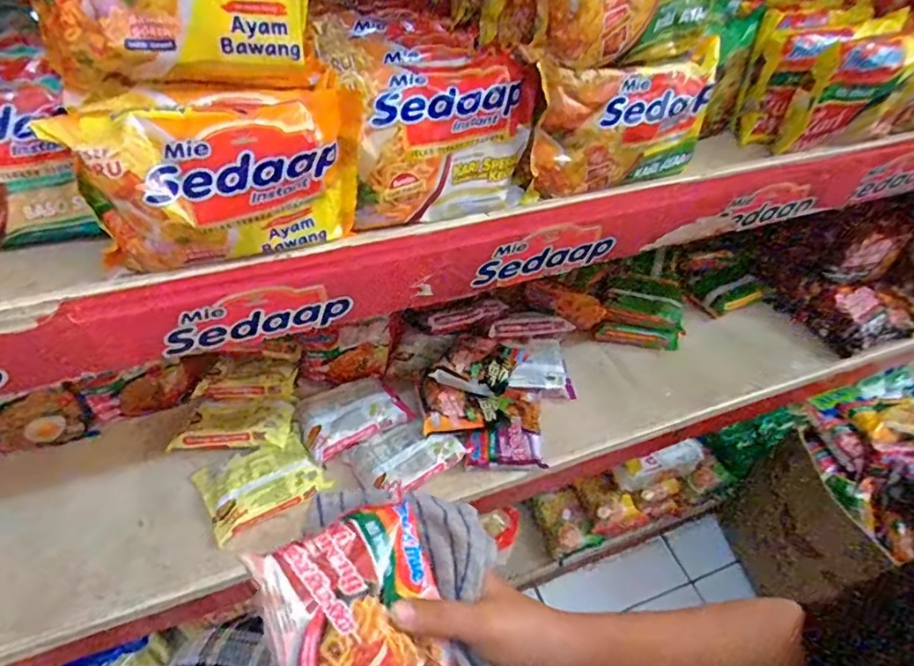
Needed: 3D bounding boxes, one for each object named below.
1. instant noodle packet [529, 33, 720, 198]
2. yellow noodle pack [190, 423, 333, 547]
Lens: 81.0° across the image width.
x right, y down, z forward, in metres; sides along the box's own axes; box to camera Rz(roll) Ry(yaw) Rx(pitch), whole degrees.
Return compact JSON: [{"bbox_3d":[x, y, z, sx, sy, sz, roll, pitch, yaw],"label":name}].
[{"bbox_3d":[0.119,-0.149,0.381,0.132,0.085,0.036,-24,51,-23],"label":"instant noodle packet"},{"bbox_3d":[-0.242,0.177,0.656,0.134,0.028,0.107,-26,52,-25],"label":"yellow noodle pack"}]

